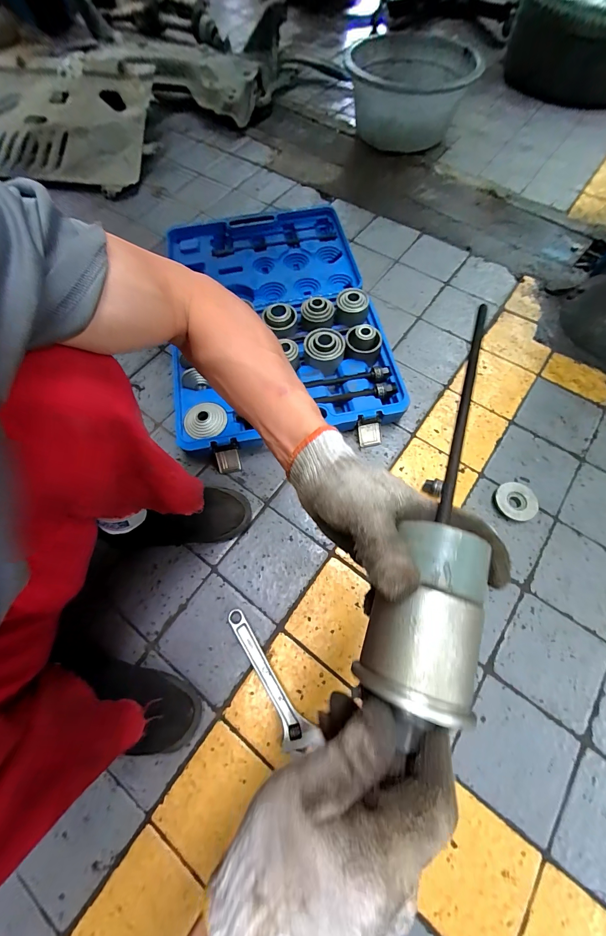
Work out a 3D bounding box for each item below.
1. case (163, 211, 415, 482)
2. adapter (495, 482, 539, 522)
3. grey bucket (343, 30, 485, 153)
[{"bbox_3d":[-0.076,-0.380,0.795,0.480,0.088,0.750,-11,67,-2],"label":"case"},{"bbox_3d":[0.407,0.066,0.616,0.071,0.021,0.072,-1,67,2],"label":"adapter"},{"bbox_3d":[0.358,-1.270,1.105,0.402,0.224,0.474,-3,67,2],"label":"grey bucket"}]

